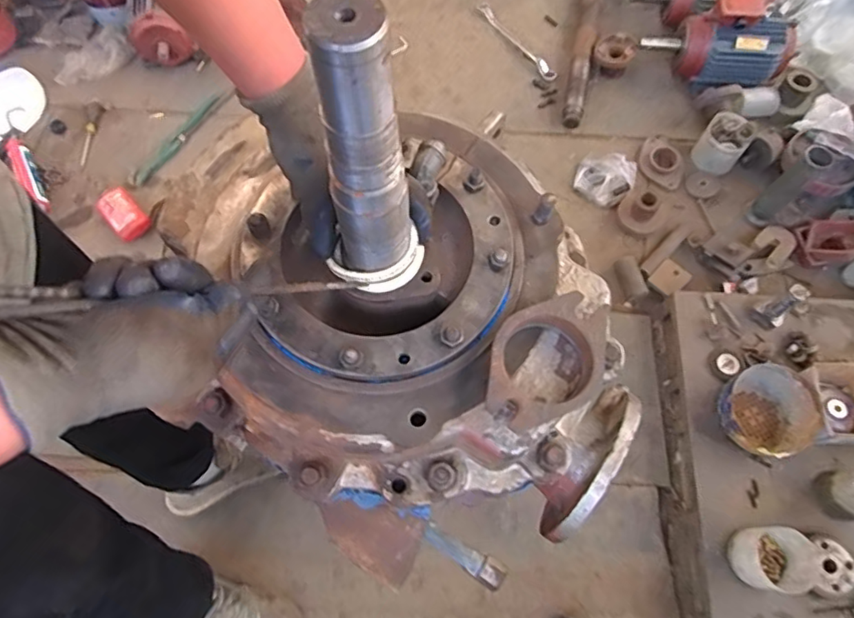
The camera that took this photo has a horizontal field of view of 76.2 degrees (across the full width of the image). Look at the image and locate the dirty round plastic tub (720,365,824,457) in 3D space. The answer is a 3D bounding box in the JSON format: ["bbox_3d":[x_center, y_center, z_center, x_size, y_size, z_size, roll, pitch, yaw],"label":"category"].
[{"bbox_3d":[0.686,0.217,1.115,0.188,0.077,0.174,0,67,1],"label":"dirty round plastic tub"}]

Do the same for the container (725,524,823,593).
[{"bbox_3d":[0.635,0.454,0.991,0.139,0.090,0.111,12,67,6],"label":"container"}]

